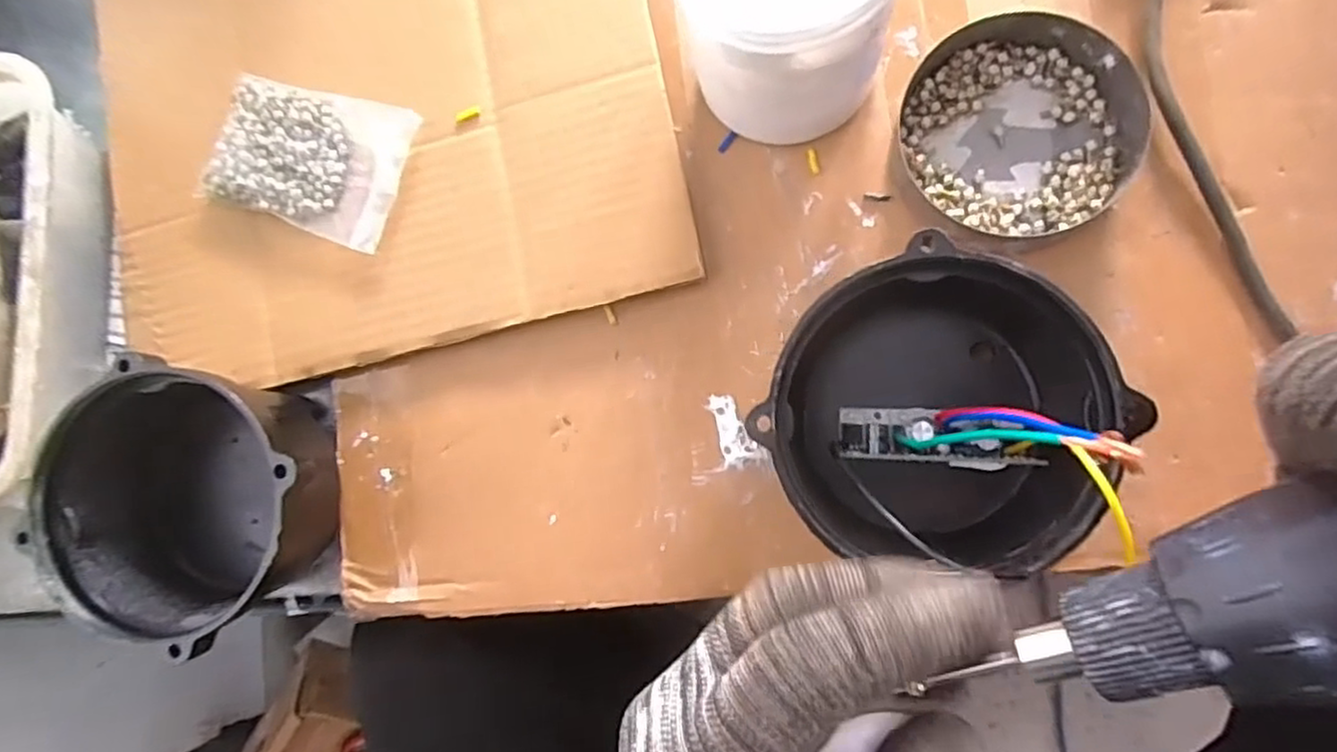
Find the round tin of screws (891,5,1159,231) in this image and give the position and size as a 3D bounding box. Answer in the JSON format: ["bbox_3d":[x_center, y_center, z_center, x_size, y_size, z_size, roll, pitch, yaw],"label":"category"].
[{"bbox_3d":[0.166,-0.121,0.332,0.101,0.023,0.104,-1,85,8],"label":"round tin of screws"}]

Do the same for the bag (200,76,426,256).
[{"bbox_3d":[-0.200,-0.123,0.390,0.111,0.014,0.079,18,88,9],"label":"bag"}]

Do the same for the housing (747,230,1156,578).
[{"bbox_3d":[0.108,0.014,0.300,0.122,0.082,0.116,-1,85,8],"label":"housing"}]

